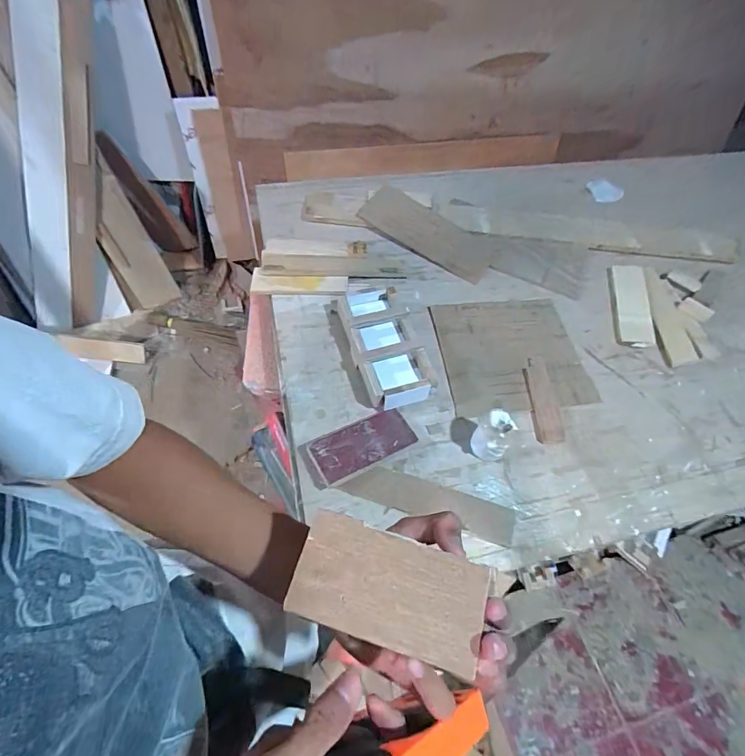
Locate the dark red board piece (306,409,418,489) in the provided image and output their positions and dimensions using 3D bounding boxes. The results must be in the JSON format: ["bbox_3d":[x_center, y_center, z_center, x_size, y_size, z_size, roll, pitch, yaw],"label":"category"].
[{"bbox_3d":[-0.019,0.121,0.762,0.188,0.020,0.097,-24,54,-20],"label":"dark red board piece"}]

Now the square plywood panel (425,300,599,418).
[{"bbox_3d":[0.312,-0.059,0.934,0.315,0.015,0.288,-6,63,-8],"label":"square plywood panel"}]

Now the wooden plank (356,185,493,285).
[{"bbox_3d":[0.147,-0.391,1.104,0.376,0.021,0.142,34,72,11],"label":"wooden plank"}]

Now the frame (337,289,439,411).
[{"bbox_3d":[0.024,-0.080,0.871,0.144,0.068,0.295,-13,61,-11],"label":"frame"}]

